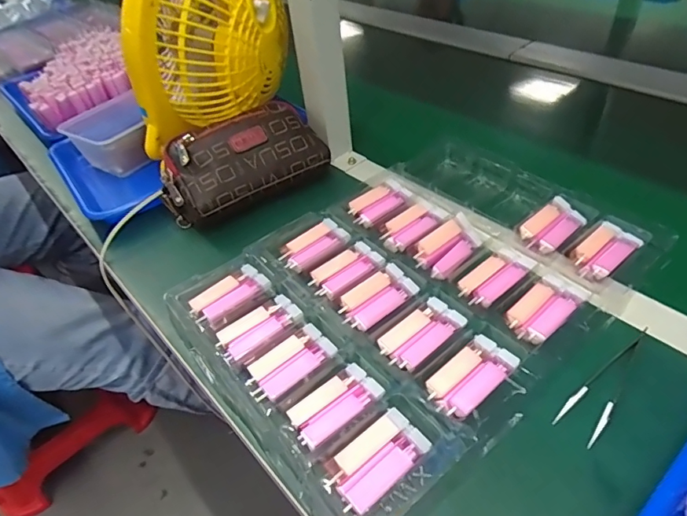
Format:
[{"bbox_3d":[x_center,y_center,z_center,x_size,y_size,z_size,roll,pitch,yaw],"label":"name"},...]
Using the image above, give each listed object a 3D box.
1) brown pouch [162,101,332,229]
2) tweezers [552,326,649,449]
[{"bbox_3d":[-0.120,-0.115,0.549,0.181,0.073,0.086,-31,48,-23],"label":"brown pouch"},{"bbox_3d":[0.207,0.091,0.360,0.124,0.004,0.028,-36,50,-27],"label":"tweezers"}]

